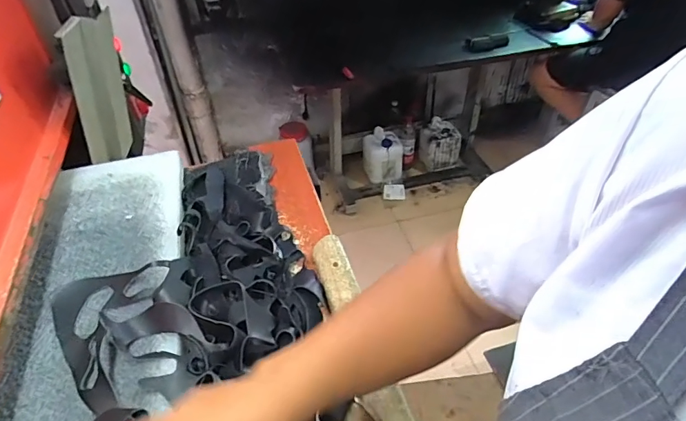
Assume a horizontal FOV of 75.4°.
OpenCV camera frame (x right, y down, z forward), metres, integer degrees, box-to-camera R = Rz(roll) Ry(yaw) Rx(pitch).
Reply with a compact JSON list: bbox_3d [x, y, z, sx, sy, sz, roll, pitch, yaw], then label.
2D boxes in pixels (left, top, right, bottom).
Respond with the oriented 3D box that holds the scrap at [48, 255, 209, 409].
[{"bbox_3d":[-0.264,0.137,0.535,0.165,0.021,0.208,-20,46,-14],"label":"scrap"}]

